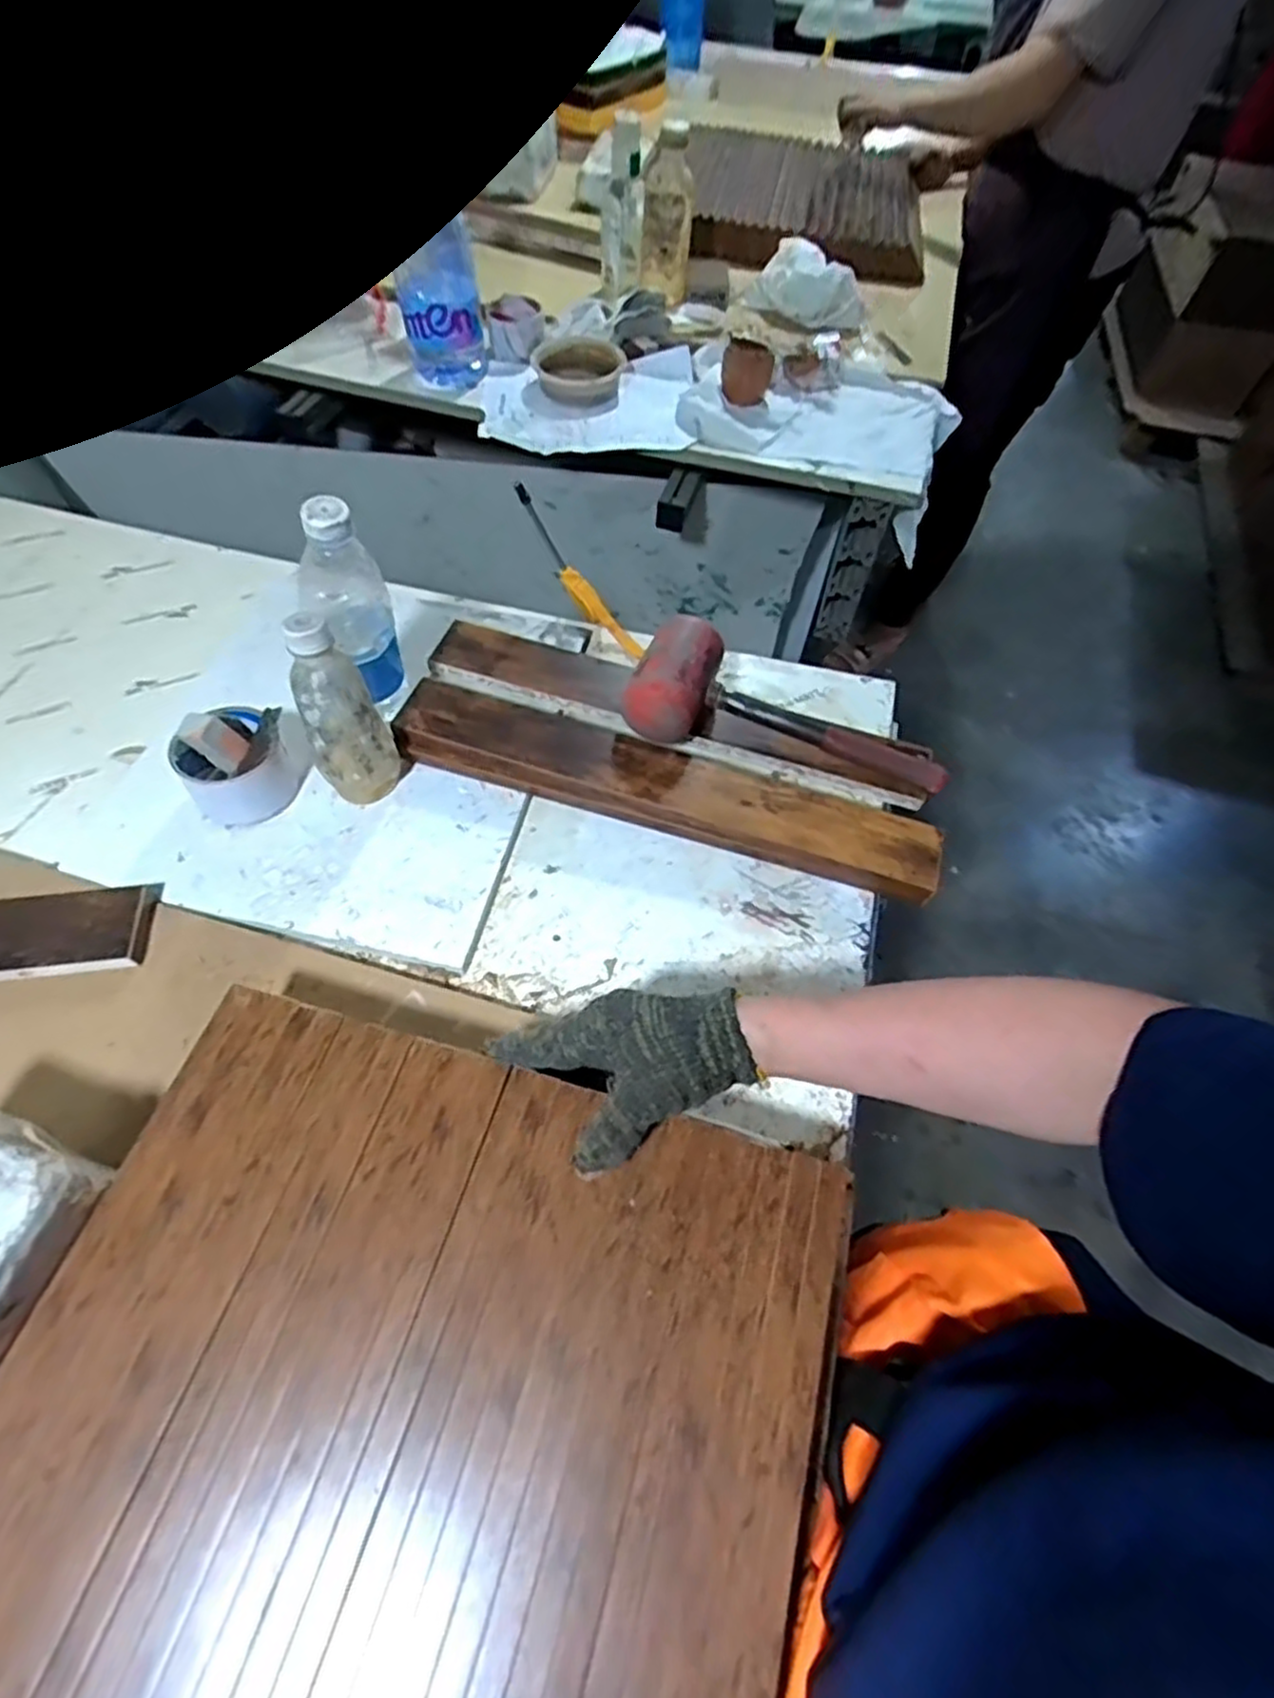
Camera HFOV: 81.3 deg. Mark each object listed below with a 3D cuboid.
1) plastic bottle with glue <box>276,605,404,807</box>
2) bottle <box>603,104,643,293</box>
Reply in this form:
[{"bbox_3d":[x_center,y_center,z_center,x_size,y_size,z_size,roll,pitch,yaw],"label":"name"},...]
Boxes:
[{"bbox_3d":[-0.227,-0.098,0.571,0.063,0.159,0.058,-22,63,-16],"label":"plastic bottle with glue"},{"bbox_3d":[-0.018,-0.926,1.069,0.060,0.182,0.067,-8,60,-8],"label":"bottle"}]

